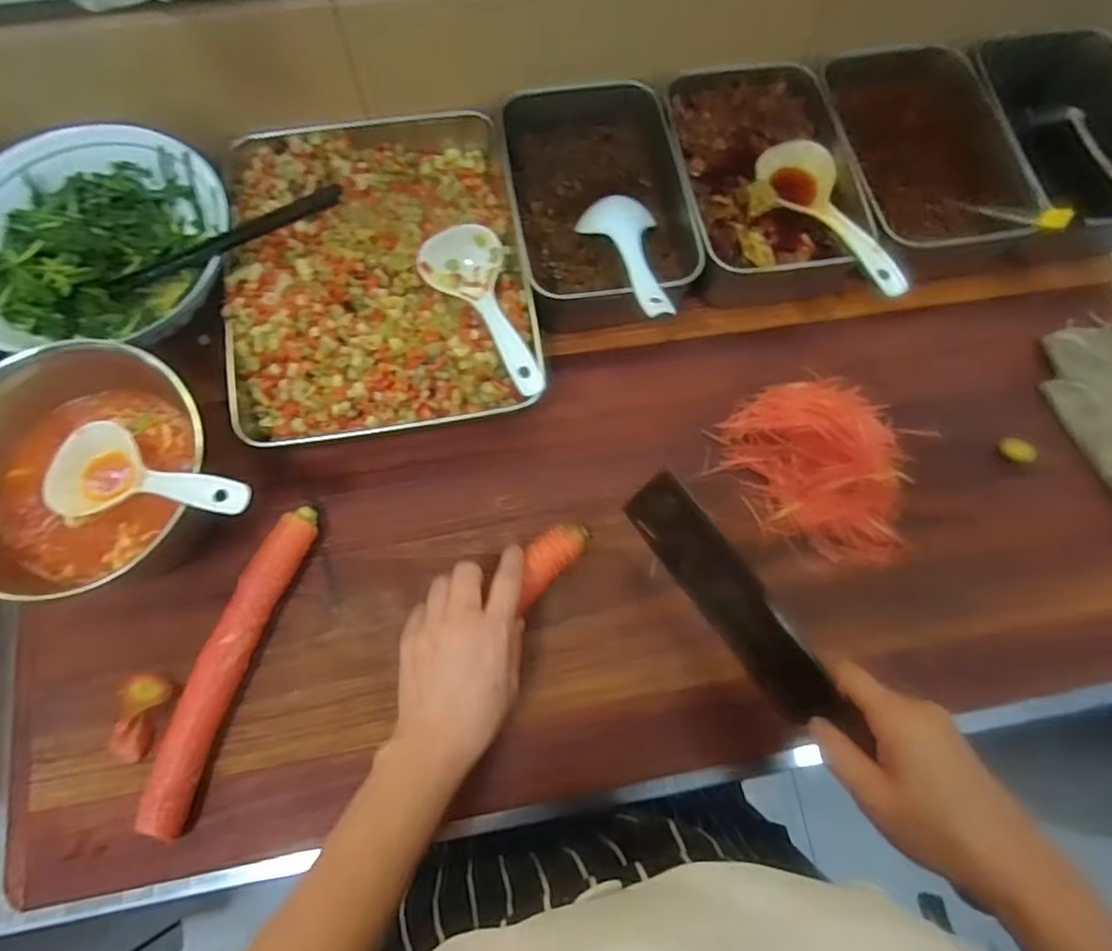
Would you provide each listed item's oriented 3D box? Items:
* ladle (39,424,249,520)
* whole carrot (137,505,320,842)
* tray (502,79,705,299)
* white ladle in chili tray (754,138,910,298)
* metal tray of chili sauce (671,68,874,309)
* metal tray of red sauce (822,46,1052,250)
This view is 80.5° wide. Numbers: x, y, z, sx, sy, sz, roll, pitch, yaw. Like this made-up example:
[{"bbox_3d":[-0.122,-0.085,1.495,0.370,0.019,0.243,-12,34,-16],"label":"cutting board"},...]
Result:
[{"bbox_3d":[-0.272,-0.001,0.439,0.167,0.033,0.064,3,70,28],"label":"ladle"},{"bbox_3d":[-0.228,0.130,0.465,0.031,0.033,0.226,18,72,4],"label":"whole carrot"},{"bbox_3d":[0.035,-0.246,0.581,0.149,0.058,0.214,-12,73,-5],"label":"tray"},{"bbox_3d":[0.233,-0.224,0.562,0.062,0.032,0.187,-13,73,-6],"label":"white ladle in chili tray"},{"bbox_3d":[0.184,-0.266,0.600,0.155,0.061,0.212,-4,72,-3],"label":"metal tray of chili sauce"},{"bbox_3d":[0.337,-0.306,0.628,0.151,0.076,0.237,-11,73,-5],"label":"metal tray of red sauce"}]

